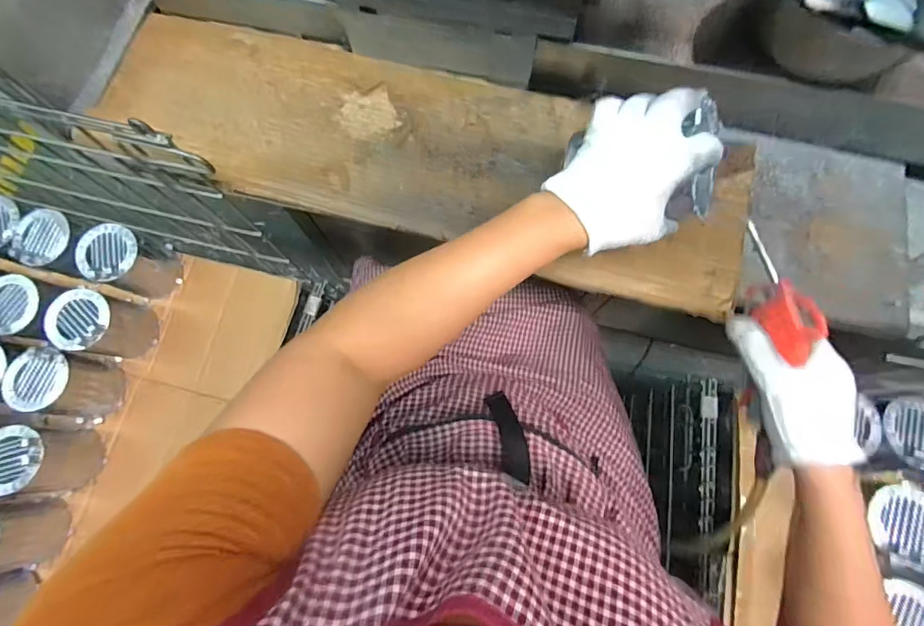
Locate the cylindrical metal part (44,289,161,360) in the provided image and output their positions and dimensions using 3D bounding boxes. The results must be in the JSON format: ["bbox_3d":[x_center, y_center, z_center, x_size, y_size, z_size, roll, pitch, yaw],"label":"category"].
[{"bbox_3d":[-0.547,0.020,0.705,0.083,0.131,0.088,0,76,1],"label":"cylindrical metal part"}]

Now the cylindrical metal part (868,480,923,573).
[{"bbox_3d":[0.528,0.247,0.535,0.082,0.032,0.082,0,76,1],"label":"cylindrical metal part"}]

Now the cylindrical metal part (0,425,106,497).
[{"bbox_3d":[-0.591,0.206,0.645,0.082,0.108,0.086,0,76,1],"label":"cylindrical metal part"}]

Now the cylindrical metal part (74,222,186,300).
[{"bbox_3d":[-0.518,-0.082,0.723,0.084,0.118,0.091,0,76,1],"label":"cylindrical metal part"}]

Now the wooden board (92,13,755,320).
[{"bbox_3d":[-0.052,-0.186,0.511,0.719,0.015,0.208,16,77,5],"label":"wooden board"}]

